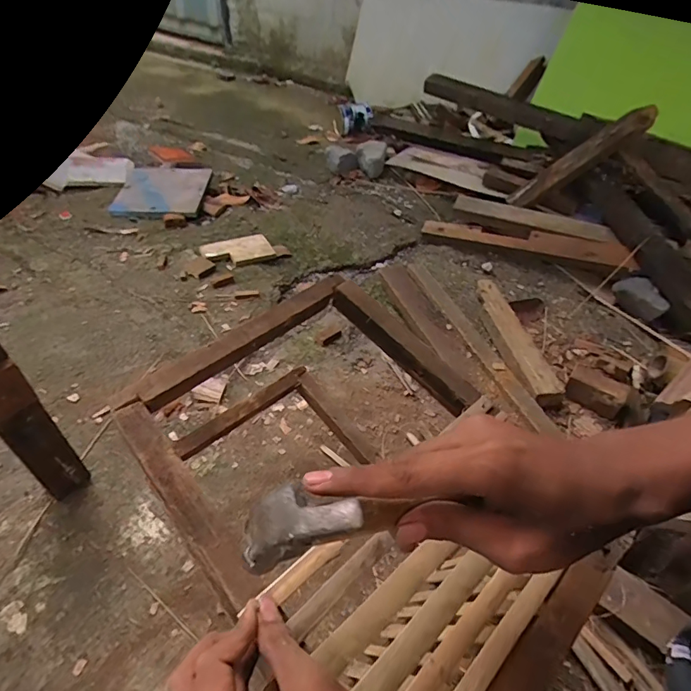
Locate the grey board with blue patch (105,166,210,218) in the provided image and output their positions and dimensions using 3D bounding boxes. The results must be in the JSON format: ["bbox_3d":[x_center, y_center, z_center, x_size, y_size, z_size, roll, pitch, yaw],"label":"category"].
[{"bbox_3d":[-0.551,-0.464,1.385,0.260,0.027,0.230,5,57,8],"label":"grey board with blue patch"}]

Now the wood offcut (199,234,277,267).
[{"bbox_3d":[-0.279,-0.246,1.201,0.177,0.014,0.092,-17,64,-16],"label":"wood offcut"}]

